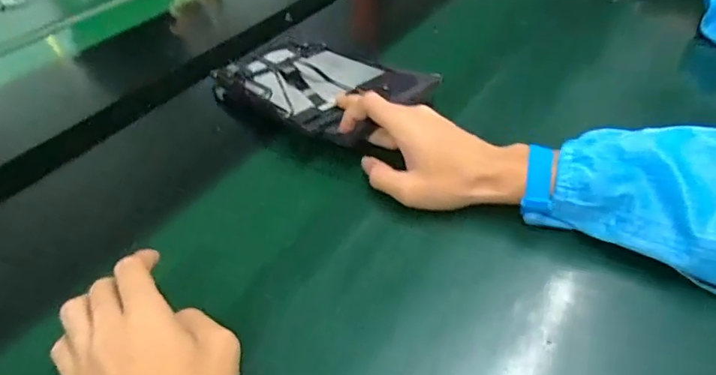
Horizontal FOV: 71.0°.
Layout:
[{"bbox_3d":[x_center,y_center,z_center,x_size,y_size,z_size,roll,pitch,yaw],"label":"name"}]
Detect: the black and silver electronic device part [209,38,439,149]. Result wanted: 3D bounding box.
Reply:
[{"bbox_3d":[-0.063,-0.129,0.607,0.164,0.021,0.284,-37,45,-28],"label":"black and silver electronic device part"}]

